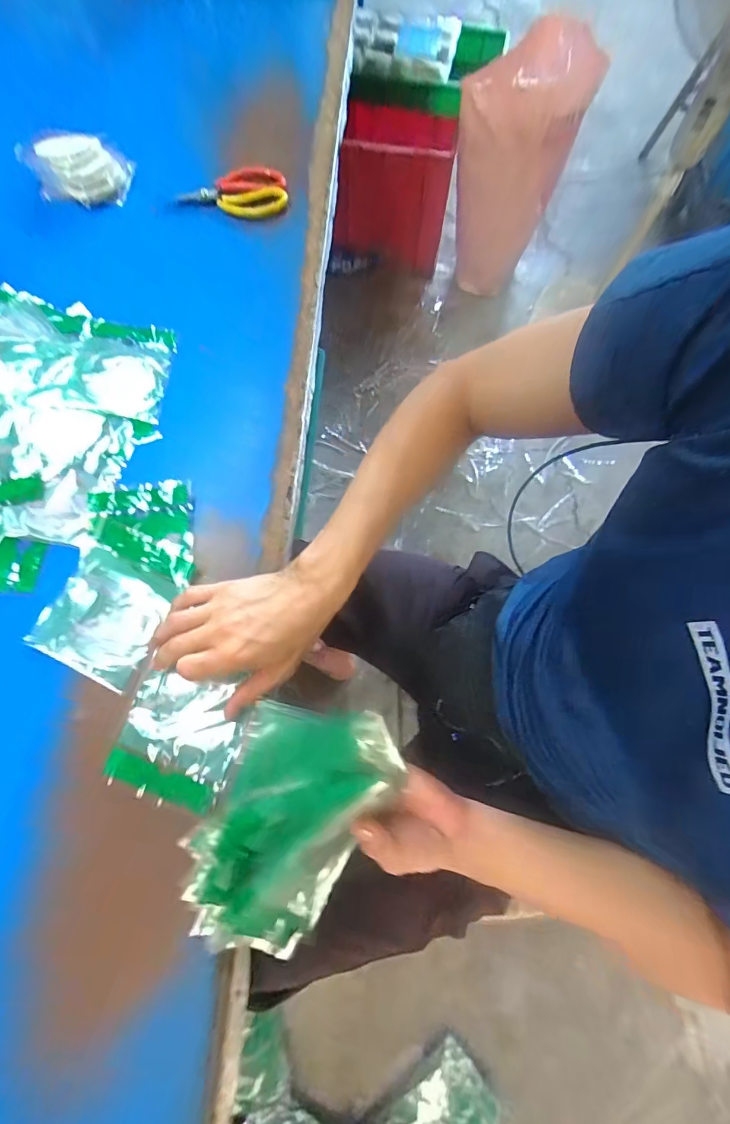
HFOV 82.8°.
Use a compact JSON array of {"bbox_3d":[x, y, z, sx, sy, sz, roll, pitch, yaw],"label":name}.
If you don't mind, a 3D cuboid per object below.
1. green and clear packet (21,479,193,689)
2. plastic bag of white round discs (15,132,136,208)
[{"bbox_3d":[-0.236,0.011,0.409,0.118,0.009,0.198,12,72,3],"label":"green and clear packet"},{"bbox_3d":[-0.443,-0.607,0.632,0.166,0.042,0.107,21,72,6],"label":"plastic bag of white round discs"}]

